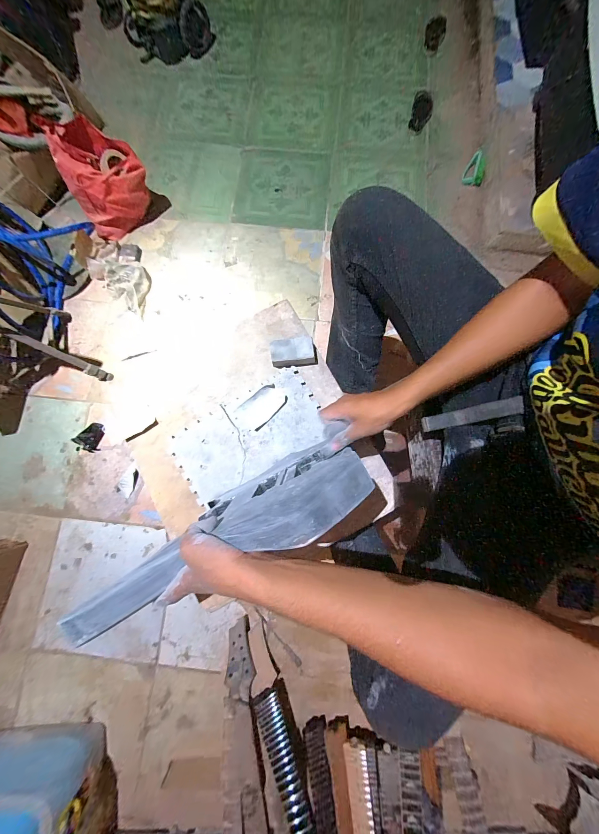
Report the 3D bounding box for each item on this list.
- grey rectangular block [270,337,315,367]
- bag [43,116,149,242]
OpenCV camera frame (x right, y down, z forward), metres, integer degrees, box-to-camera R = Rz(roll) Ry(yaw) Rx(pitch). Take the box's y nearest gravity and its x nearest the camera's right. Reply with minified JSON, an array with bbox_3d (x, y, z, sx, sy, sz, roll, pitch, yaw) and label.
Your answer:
[{"bbox_3d":[-0.013,-0.138,0.593,0.094,0.038,0.054,-7,80,-1],"label":"grey rectangular block"},{"bbox_3d":[-0.687,-0.833,1.017,0.265,0.302,0.173,-28,81,-4],"label":"bag"}]

